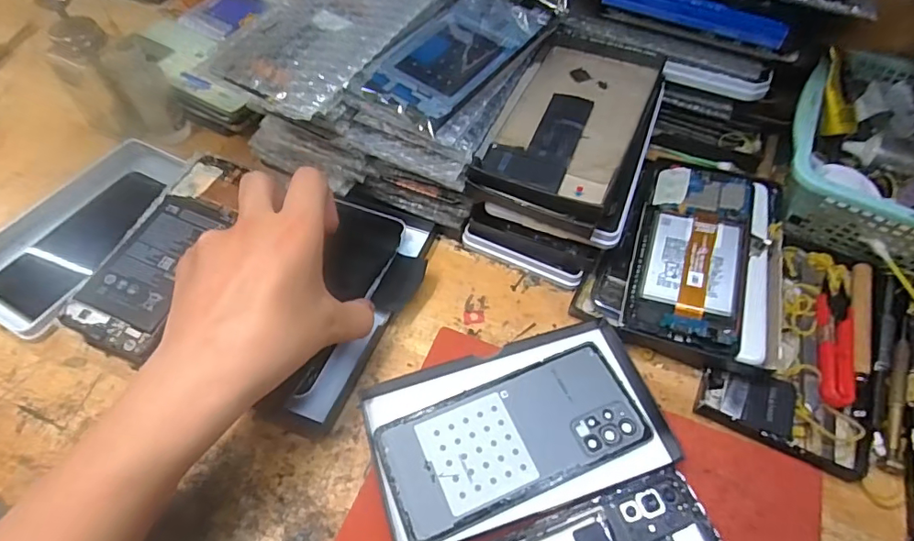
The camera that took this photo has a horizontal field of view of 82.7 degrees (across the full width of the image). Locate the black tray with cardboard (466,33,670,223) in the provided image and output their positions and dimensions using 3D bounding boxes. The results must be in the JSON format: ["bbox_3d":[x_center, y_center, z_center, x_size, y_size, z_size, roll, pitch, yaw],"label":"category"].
[{"bbox_3d":[0.090,-0.115,0.399,0.105,0.024,0.173,21,65,11],"label":"black tray with cardboard"}]

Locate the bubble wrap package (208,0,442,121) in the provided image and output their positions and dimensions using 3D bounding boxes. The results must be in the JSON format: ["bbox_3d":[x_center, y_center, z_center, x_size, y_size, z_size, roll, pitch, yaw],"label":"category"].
[{"bbox_3d":[-0.086,-0.176,0.369,0.087,0.016,0.172,26,60,17],"label":"bubble wrap package"}]

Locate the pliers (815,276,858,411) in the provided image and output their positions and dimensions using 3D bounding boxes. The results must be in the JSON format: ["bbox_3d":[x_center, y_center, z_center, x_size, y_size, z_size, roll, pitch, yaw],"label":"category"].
[{"bbox_3d":[0.262,0.046,0.357,0.026,0.007,0.099,19,58,13],"label":"pliers"}]

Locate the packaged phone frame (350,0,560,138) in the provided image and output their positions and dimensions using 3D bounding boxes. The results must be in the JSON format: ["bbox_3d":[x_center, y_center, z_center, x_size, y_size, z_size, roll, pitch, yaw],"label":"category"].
[{"bbox_3d":[-0.001,-0.161,0.376,0.081,0.007,0.150,33,62,21],"label":"packaged phone frame"}]

